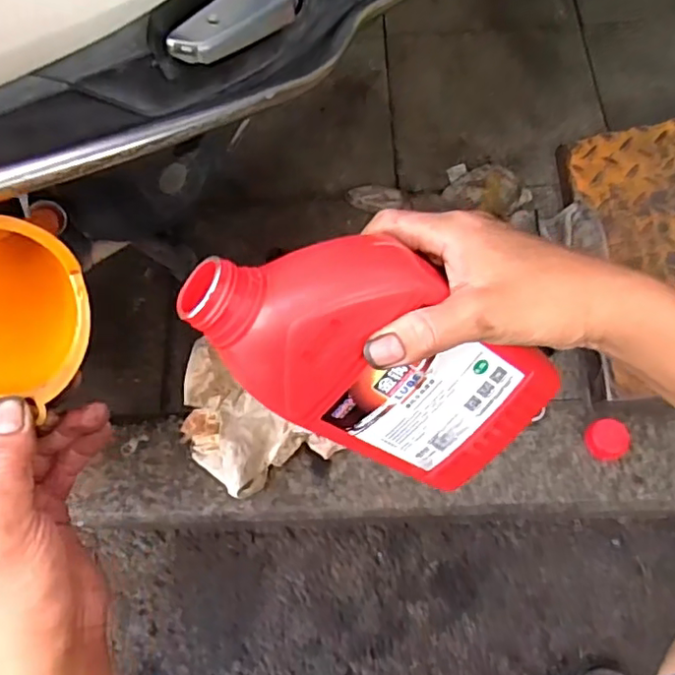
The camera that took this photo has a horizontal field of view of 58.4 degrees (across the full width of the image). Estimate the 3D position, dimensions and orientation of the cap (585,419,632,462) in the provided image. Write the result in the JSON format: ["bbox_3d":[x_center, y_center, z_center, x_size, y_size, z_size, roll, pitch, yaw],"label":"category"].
[{"bbox_3d":[0.303,0.112,0.673,0.044,0.020,0.043,-1,67,1],"label":"cap"}]

